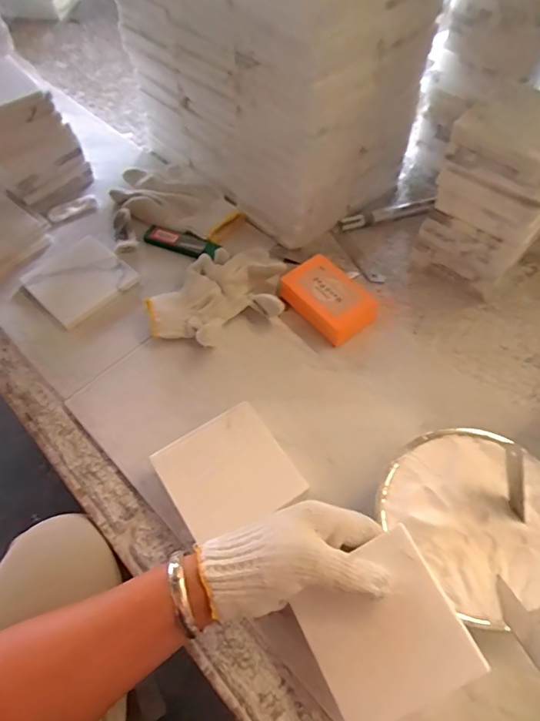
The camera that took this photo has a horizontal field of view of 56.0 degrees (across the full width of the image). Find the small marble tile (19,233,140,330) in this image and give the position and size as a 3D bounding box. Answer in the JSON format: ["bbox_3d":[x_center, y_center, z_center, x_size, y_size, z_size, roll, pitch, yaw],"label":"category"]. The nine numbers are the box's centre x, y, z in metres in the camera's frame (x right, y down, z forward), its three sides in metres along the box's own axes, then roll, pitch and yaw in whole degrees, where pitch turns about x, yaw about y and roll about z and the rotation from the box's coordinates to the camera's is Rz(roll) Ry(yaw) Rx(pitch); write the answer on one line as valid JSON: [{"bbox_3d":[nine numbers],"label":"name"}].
[{"bbox_3d":[-0.220,-0.095,0.588,0.107,0.008,0.100,38,67,21],"label":"small marble tile"}]

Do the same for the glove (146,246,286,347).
[{"bbox_3d":[-0.057,-0.074,0.554,0.152,0.031,0.110,-23,61,-12],"label":"glove"}]

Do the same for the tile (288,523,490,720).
[{"bbox_3d":[0.075,0.181,0.342,0.098,0.012,0.097,-33,69,7],"label":"tile"}]

